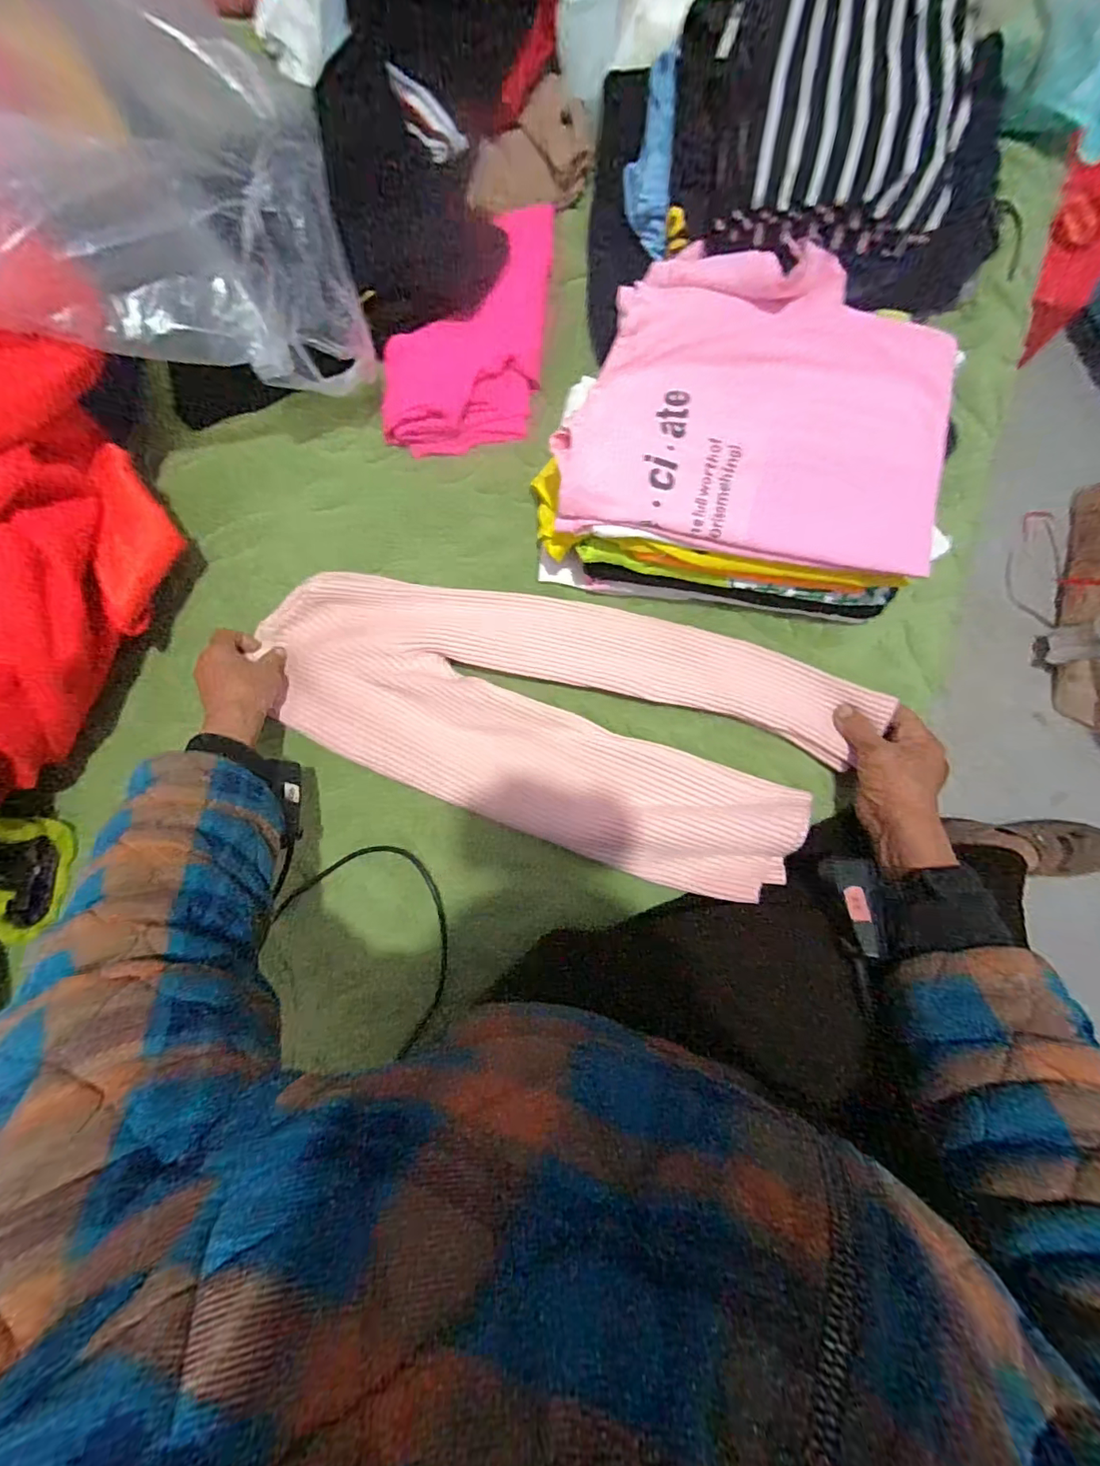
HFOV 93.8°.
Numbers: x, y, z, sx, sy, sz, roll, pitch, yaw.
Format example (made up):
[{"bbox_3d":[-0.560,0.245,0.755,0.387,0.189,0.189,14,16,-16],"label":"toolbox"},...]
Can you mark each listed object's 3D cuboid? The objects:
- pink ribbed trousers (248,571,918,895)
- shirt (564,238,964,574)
[{"bbox_3d":[-0.018,-0.019,0.463,0.512,0.032,0.202,16,85,8],"label":"pink ribbed trousers"},{"bbox_3d":[0.128,-0.250,0.388,0.223,0.032,0.222,10,84,6],"label":"shirt"}]

